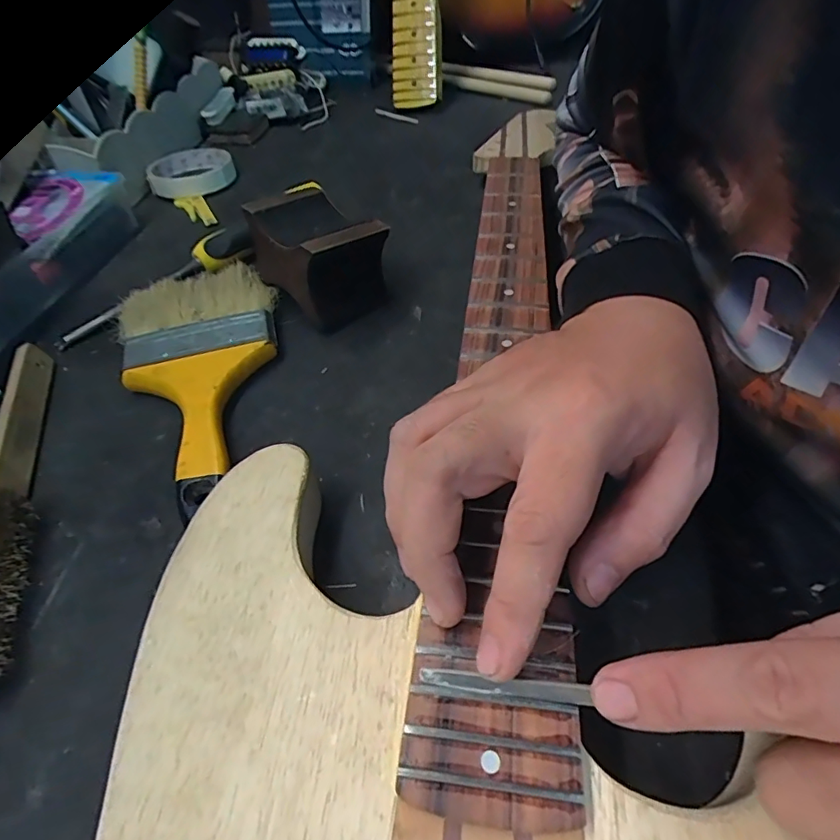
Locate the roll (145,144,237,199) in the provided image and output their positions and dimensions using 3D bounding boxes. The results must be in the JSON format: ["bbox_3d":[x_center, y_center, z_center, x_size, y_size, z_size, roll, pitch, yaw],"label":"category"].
[{"bbox_3d":[-0.240,-0.261,0.539,0.085,0.024,0.094,-19,50,-11],"label":"roll"}]

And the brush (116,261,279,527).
[{"bbox_3d":[-0.134,-0.033,0.328,0.101,0.034,0.204,-21,50,-12],"label":"brush"}]

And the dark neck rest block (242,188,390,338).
[{"bbox_3d":[-0.071,-0.118,0.374,0.069,0.065,0.094,-39,57,-25],"label":"dark neck rest block"}]

